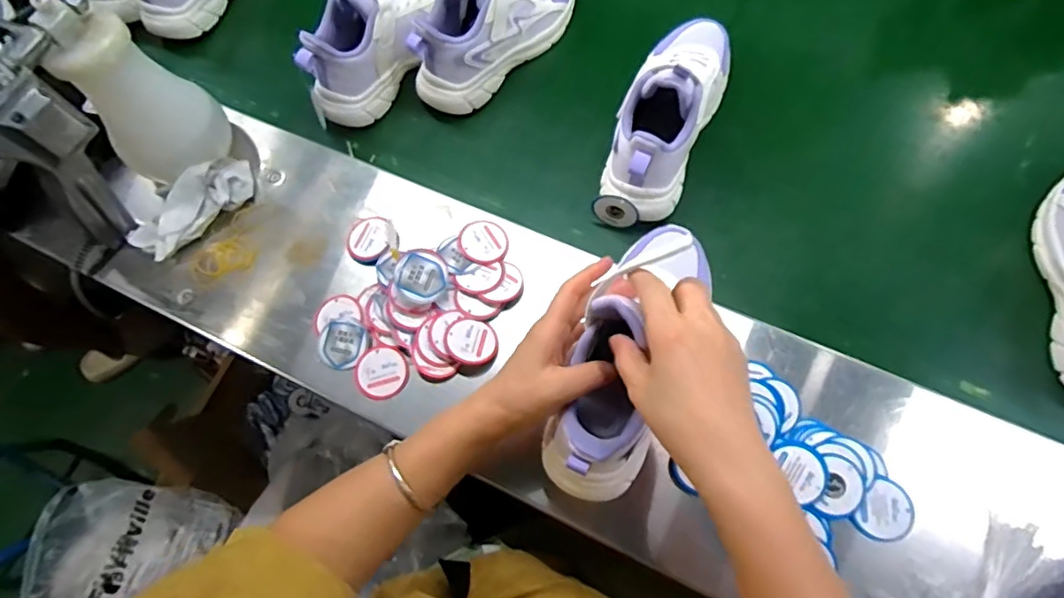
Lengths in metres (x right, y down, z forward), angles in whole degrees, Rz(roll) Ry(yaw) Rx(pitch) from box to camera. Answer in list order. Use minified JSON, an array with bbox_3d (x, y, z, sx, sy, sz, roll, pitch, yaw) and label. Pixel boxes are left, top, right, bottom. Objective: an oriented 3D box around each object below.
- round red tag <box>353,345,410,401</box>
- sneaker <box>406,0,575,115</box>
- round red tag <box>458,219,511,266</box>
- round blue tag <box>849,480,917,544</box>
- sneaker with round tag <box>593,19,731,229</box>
[{"bbox_3d":[-0.141,0.069,0.532,0.051,0.005,0.049,-1,71,4],"label":"round red tag"},{"bbox_3d":[-0.039,-0.324,0.639,0.081,0.120,0.240,43,79,16],"label":"sneaker"},{"bbox_3d":[-0.049,-0.059,0.569,0.051,0.008,0.045,37,78,14],"label":"round red tag"},{"bbox_3d":[0.288,0.174,0.460,0.043,0.008,0.050,33,77,14],"label":"round blue tag"},{"bbox_3d":[0.144,-0.196,0.575,0.087,0.121,0.230,22,74,11],"label":"sneaker with round tag"}]

